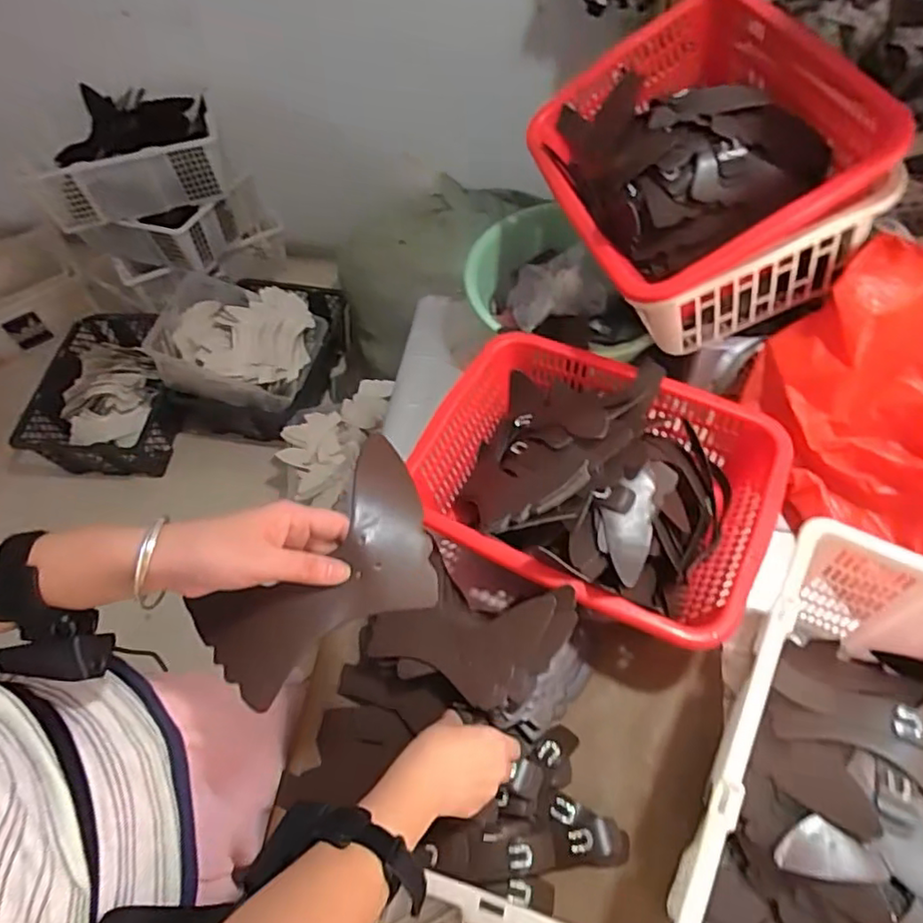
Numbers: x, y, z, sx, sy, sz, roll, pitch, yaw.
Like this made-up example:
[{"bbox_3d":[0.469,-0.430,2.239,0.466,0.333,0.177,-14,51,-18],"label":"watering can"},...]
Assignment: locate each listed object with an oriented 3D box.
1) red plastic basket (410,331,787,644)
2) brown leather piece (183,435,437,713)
[{"bbox_3d":[0.154,0.027,0.742,0.394,0.127,0.307,24,62,18],"label":"red plastic basket"},{"bbox_3d":[-0.094,0.082,0.453,0.191,0.033,0.120,-41,63,-20],"label":"brown leather piece"}]

